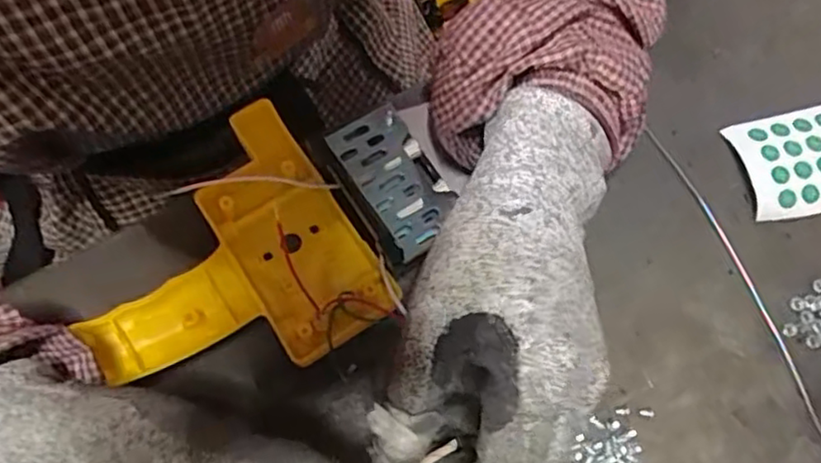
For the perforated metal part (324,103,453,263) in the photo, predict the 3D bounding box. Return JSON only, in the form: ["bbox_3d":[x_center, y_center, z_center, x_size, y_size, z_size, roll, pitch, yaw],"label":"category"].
[{"bbox_3d":[-0.008,-0.026,0.327,0.038,0.009,0.072,-32,76,-10],"label":"perforated metal part"}]

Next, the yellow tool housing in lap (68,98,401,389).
[{"bbox_3d":[-0.091,0.020,0.325,0.129,0.031,0.122,-35,76,-10],"label":"yellow tool housing in lap"}]

